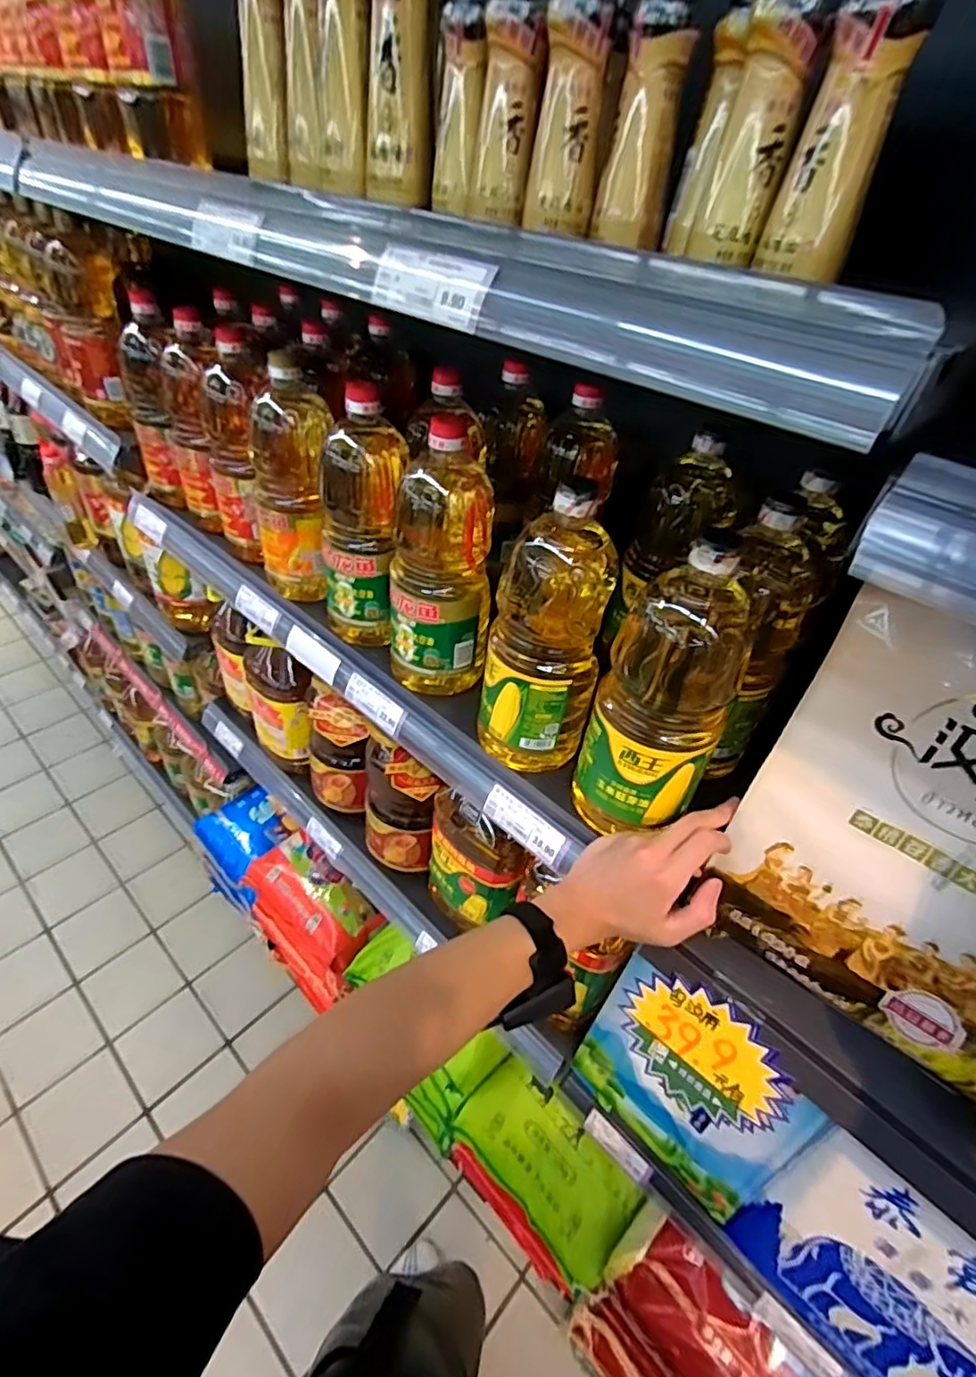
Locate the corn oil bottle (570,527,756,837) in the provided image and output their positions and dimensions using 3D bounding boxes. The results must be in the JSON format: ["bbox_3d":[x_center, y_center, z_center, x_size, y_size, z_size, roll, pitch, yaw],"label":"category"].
[{"bbox_3d":[0.149,0.011,0.506,0.106,0.269,0.105,21,44,15],"label":"corn oil bottle"}]

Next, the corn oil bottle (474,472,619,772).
[{"bbox_3d":[0.053,-0.045,0.563,0.105,0.294,0.089,11,42,4],"label":"corn oil bottle"}]

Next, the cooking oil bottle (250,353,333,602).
[{"bbox_3d":[-0.237,-0.237,0.744,0.097,0.280,0.093,-6,44,-14],"label":"cooking oil bottle"}]

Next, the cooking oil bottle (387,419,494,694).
[{"bbox_3d":[-0.054,-0.114,0.646,0.098,0.305,0.101,3,42,-4],"label":"cooking oil bottle"}]

